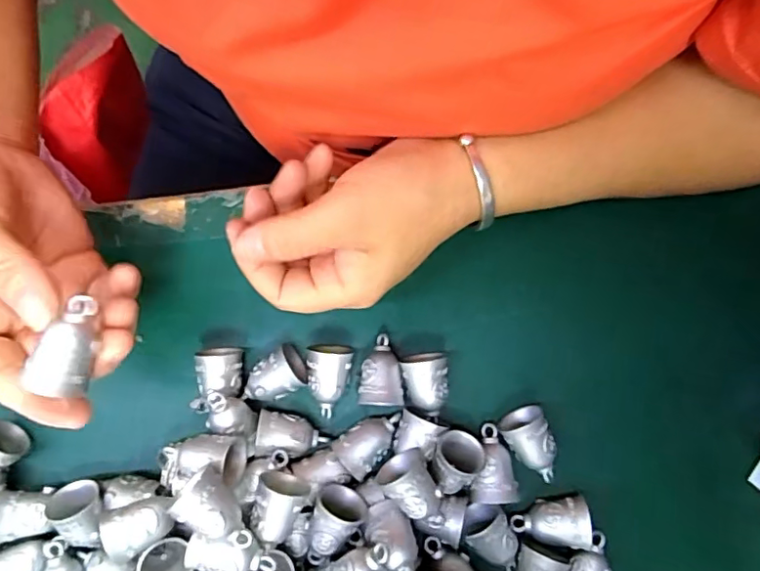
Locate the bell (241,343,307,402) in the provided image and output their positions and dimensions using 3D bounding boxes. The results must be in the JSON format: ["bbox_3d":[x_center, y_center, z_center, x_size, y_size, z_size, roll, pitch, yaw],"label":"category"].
[{"bbox_3d":[-0.056,0.049,0.285,0.033,0.021,0.023,-35,84,-4],"label":"bell"}]

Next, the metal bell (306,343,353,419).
[{"bbox_3d":[-0.027,0.049,0.288,0.023,0.017,0.038,2,83,1],"label":"metal bell"}]

